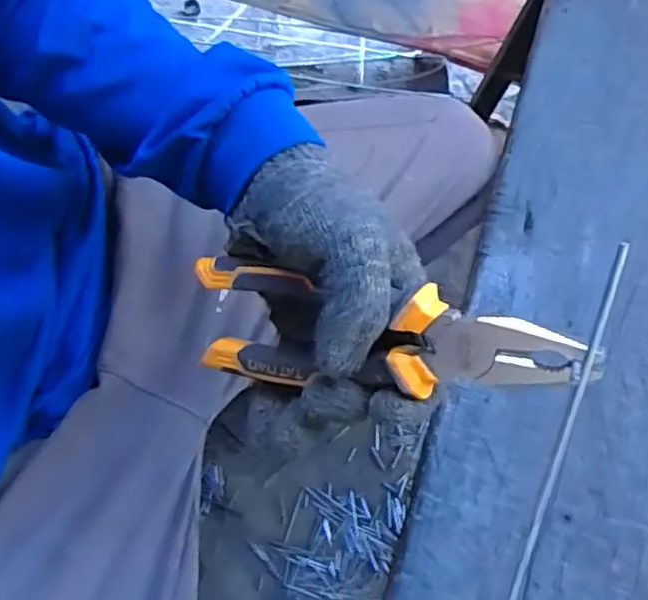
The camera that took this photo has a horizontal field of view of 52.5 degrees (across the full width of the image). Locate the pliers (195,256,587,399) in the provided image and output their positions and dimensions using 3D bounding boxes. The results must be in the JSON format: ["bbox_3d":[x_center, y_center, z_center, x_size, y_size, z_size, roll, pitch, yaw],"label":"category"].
[{"bbox_3d":[0.023,0.016,0.311,0.183,0.027,0.057,7,103,27],"label":"pliers"}]

